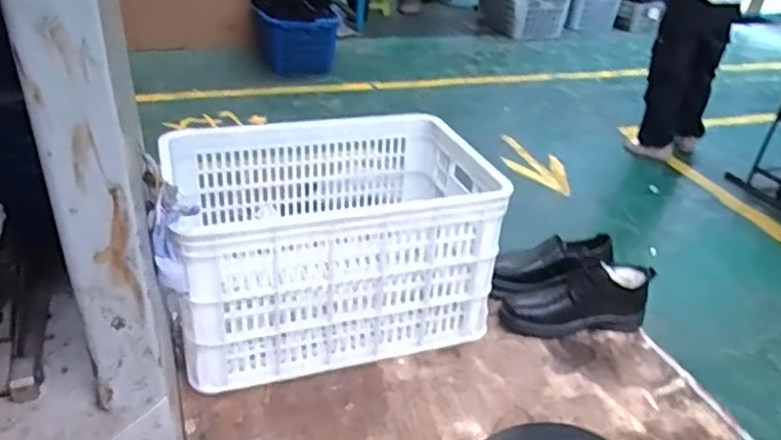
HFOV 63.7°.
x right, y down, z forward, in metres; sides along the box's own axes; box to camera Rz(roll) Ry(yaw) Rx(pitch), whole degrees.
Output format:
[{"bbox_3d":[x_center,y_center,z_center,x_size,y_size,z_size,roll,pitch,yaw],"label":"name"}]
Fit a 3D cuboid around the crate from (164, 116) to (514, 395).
[{"bbox_3d":[-0.102,0.024,1.103,0.511,0.272,0.346,-9,34,-17],"label":"crate"}]

